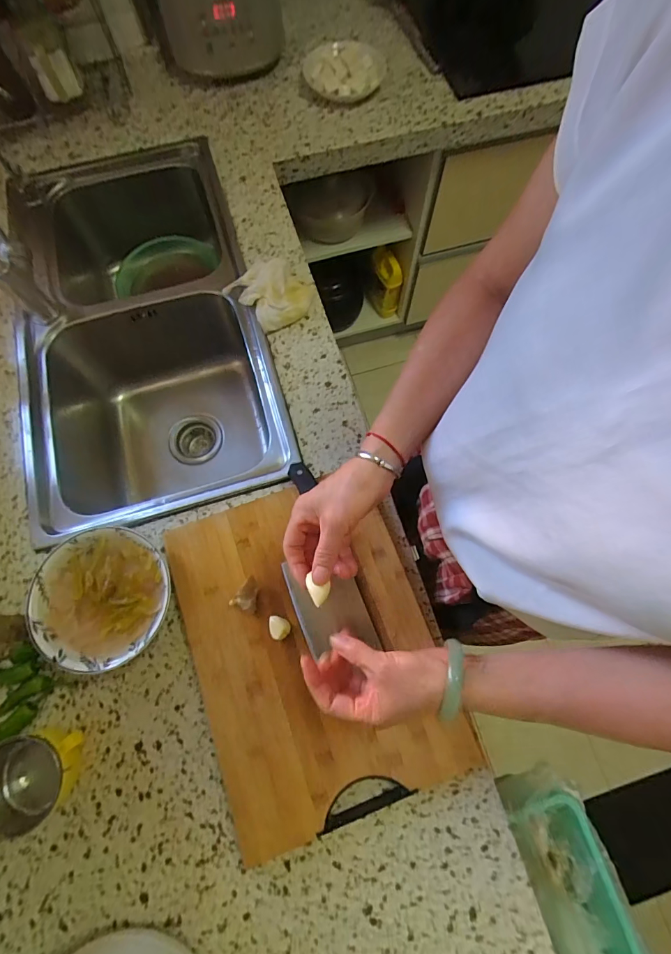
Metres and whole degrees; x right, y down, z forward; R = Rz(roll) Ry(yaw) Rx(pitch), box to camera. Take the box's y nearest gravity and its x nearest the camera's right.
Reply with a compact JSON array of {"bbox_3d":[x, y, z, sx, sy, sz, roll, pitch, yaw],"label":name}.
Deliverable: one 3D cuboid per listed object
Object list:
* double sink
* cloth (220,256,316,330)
[{"bbox_3d":[-0.342,-0.249,0.810,0.435,0.281,0.748,-17,73,-5],"label":"double sink"},{"bbox_3d":[-0.107,-0.316,0.678,0.114,0.029,0.131,-41,76,-11],"label":"cloth"}]

